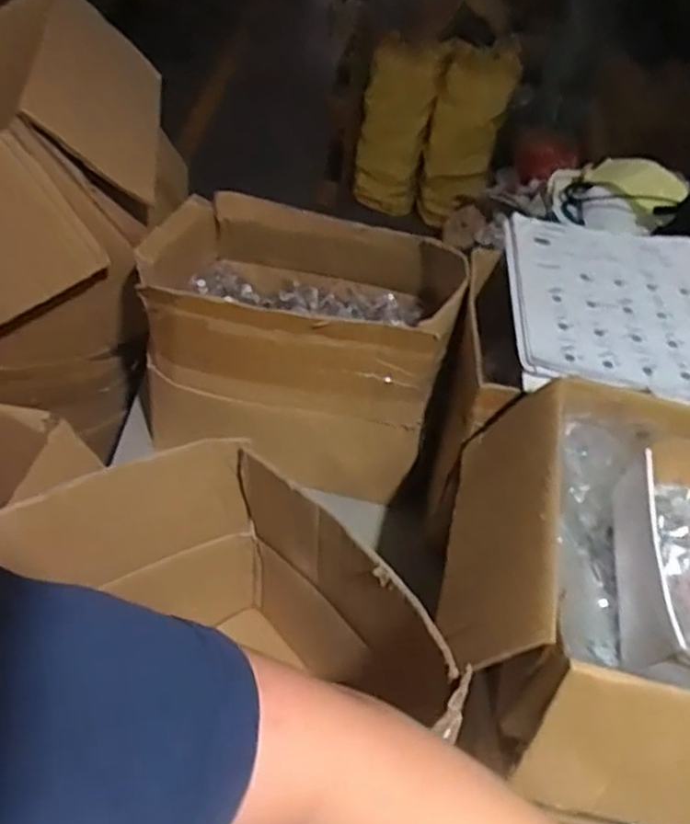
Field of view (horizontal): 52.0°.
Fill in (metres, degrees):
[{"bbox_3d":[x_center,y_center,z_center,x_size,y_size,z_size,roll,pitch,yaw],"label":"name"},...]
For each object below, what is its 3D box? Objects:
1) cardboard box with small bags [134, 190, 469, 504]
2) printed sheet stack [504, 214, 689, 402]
[{"bbox_3d":[-0.053,-0.090,0.839,0.334,0.223,0.255,11,42,3],"label":"cardboard box with small bags"},{"bbox_3d":[0.284,-0.109,0.713,0.229,0.026,0.306,8,42,0],"label":"printed sheet stack"}]

